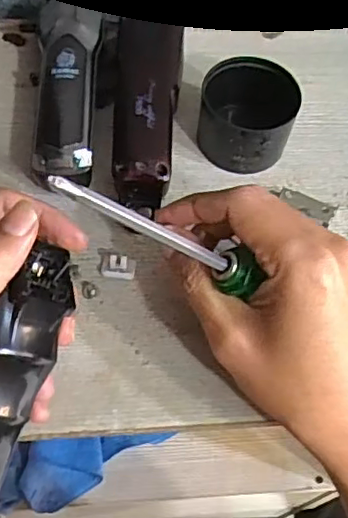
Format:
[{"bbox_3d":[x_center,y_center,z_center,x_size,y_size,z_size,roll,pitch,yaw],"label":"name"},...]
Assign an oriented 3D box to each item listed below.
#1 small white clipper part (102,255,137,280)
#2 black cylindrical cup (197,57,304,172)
[{"bbox_3d":[-0.032,0.005,0.358,0.019,0.011,0.012,4,59,-2],"label":"small white clipper part"},{"bbox_3d":[0.048,-0.098,0.402,0.062,0.039,0.071,7,59,0],"label":"black cylindrical cup"}]

